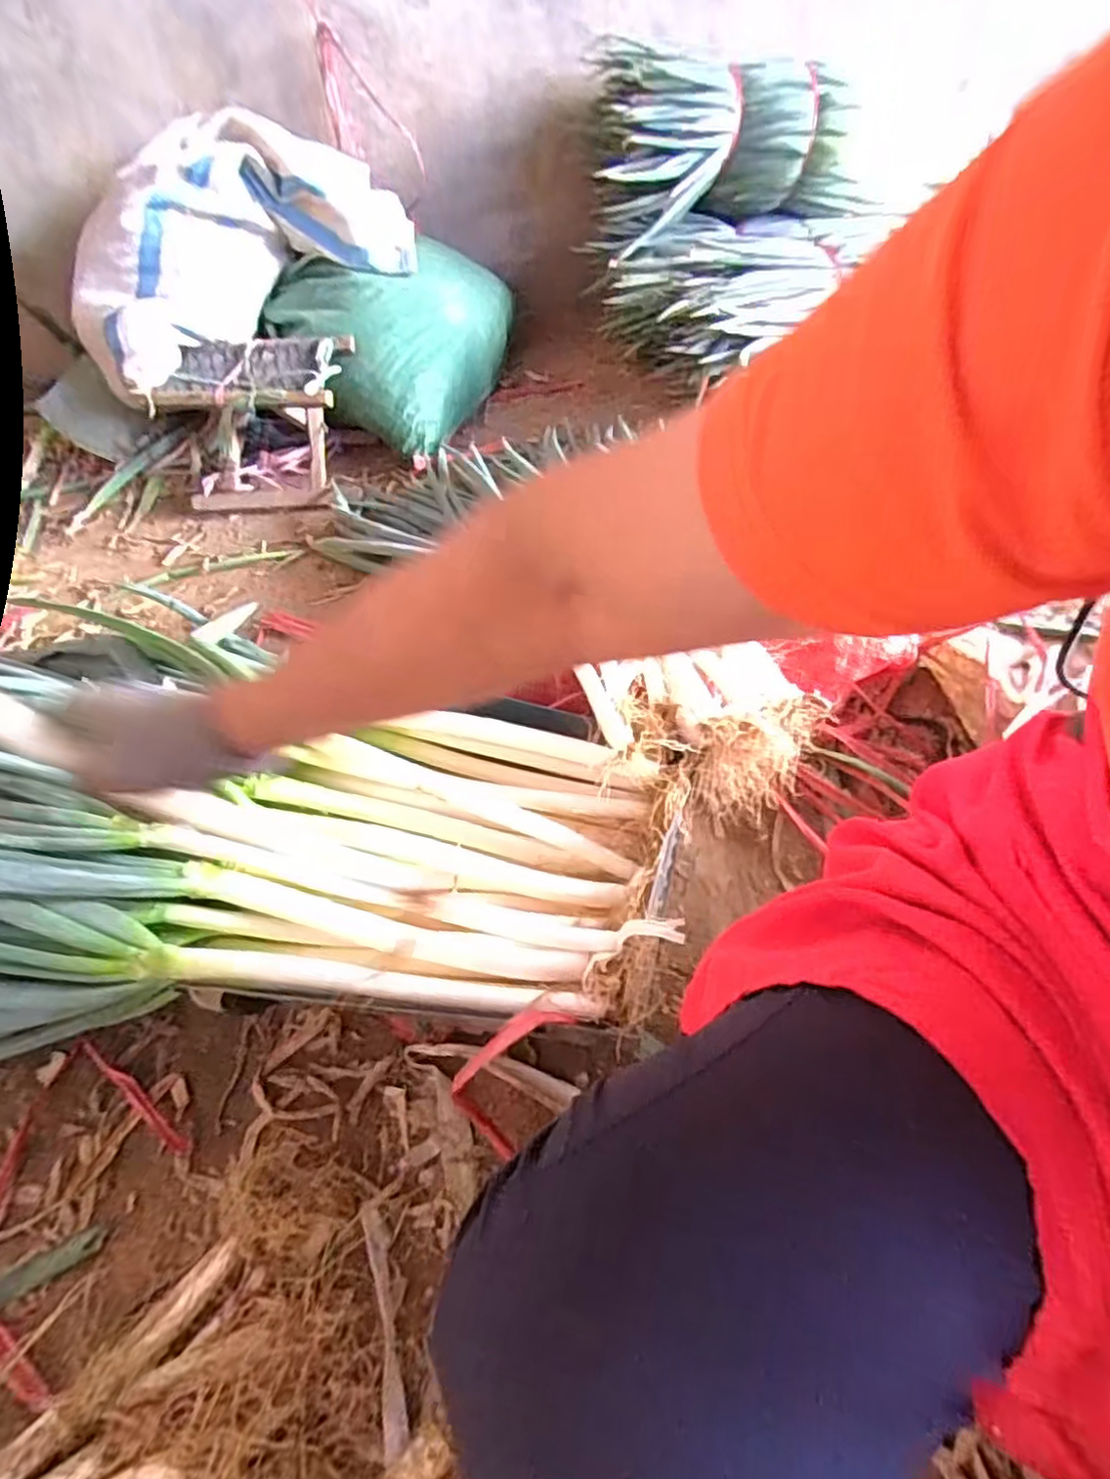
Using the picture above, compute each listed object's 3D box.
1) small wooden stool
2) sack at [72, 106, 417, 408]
[{"bbox_3d":[-0.513,-0.573,1.254,0.309,0.200,0.218,0,50,6],"label":"small wooden stool"},{"bbox_3d":[-0.581,-0.906,1.246,0.599,0.268,0.307,-39,57,-24],"label":"sack"}]

